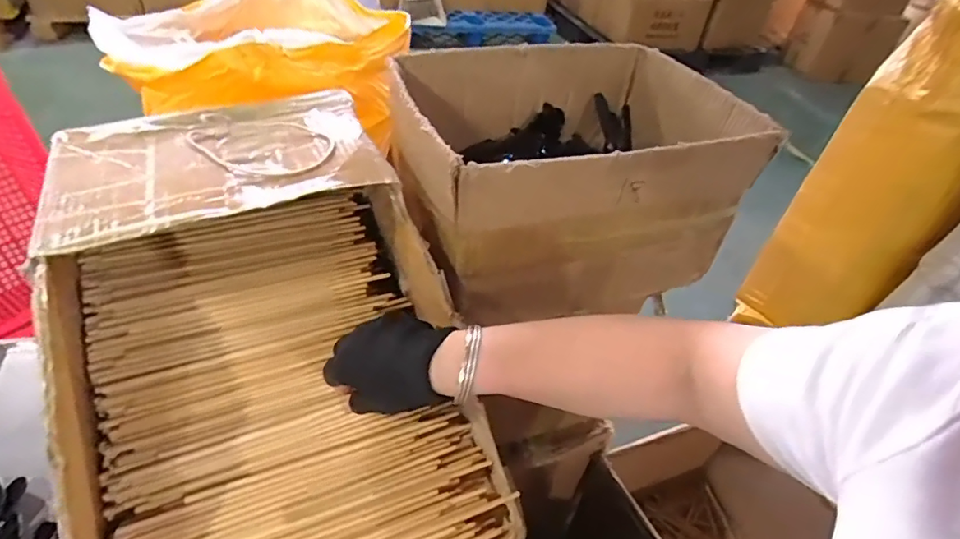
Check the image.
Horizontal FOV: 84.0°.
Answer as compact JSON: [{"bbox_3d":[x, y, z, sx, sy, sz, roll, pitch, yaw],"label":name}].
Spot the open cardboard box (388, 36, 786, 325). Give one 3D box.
[{"bbox_3d":[0.100,-0.119,0.659,0.391,0.212,0.281,-10,44,-19],"label":"open cardboard box"}]

